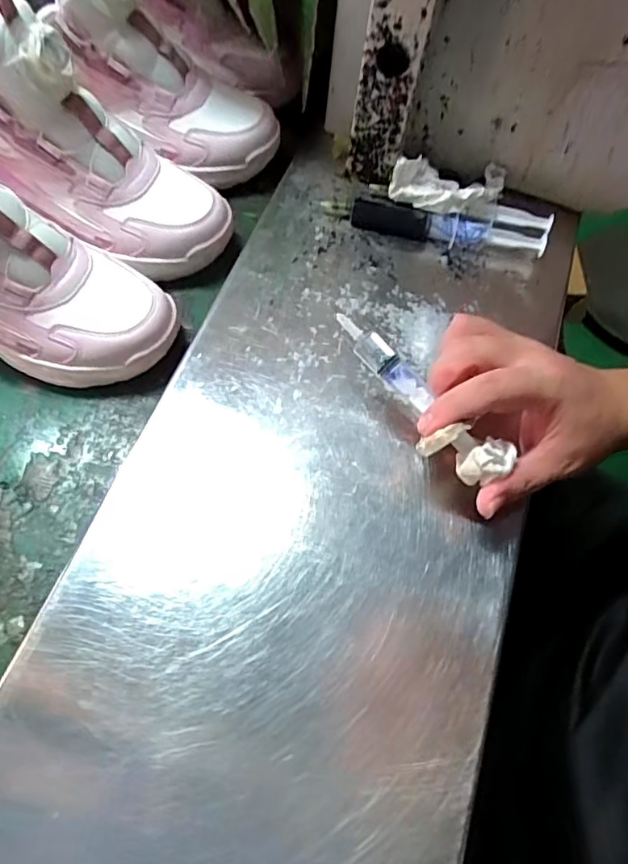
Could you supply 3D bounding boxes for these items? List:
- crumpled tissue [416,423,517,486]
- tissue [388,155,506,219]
[{"bbox_3d":[0.083,0.011,0.303,0.051,0.026,0.023,9,65,4],"label":"crumpled tissue"},{"bbox_3d":[0.107,-0.184,0.421,0.095,0.032,0.041,-11,66,-11],"label":"tissue"}]

